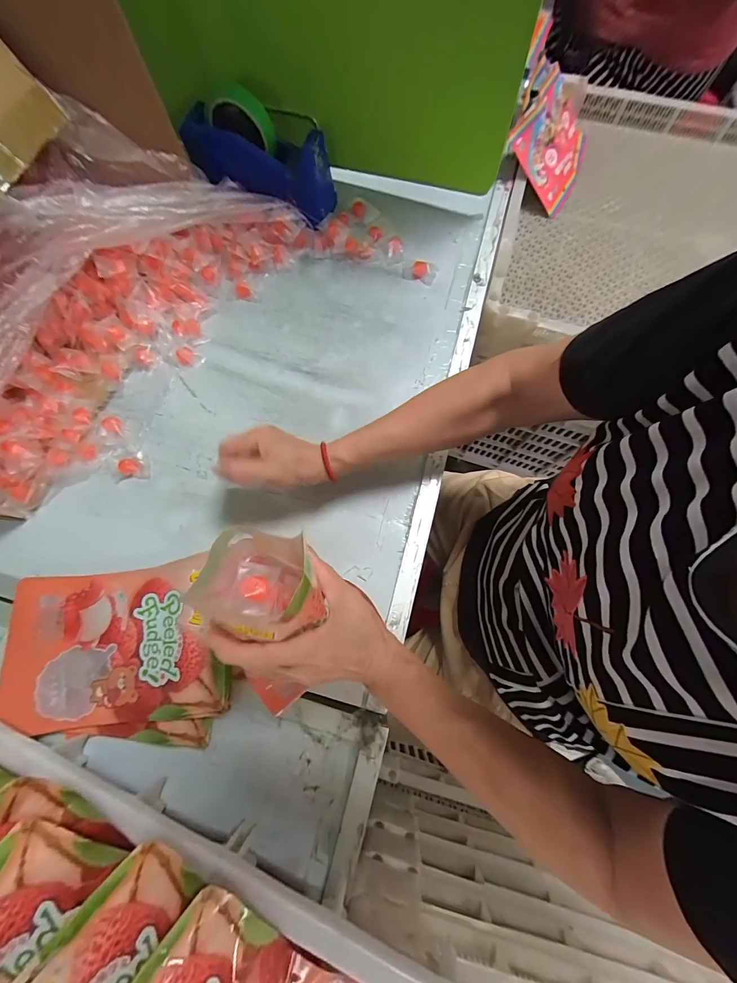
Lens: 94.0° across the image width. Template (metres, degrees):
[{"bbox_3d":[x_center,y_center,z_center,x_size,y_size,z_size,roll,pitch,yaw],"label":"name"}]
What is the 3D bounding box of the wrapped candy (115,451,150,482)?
[{"bbox_3d":[-0.305,-0.034,0.440,0.039,0.019,0.033,-4,72,0],"label":"wrapped candy"}]

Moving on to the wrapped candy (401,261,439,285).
[{"bbox_3d":[0.077,-0.335,0.518,0.053,0.018,0.027,23,74,9],"label":"wrapped candy"}]

